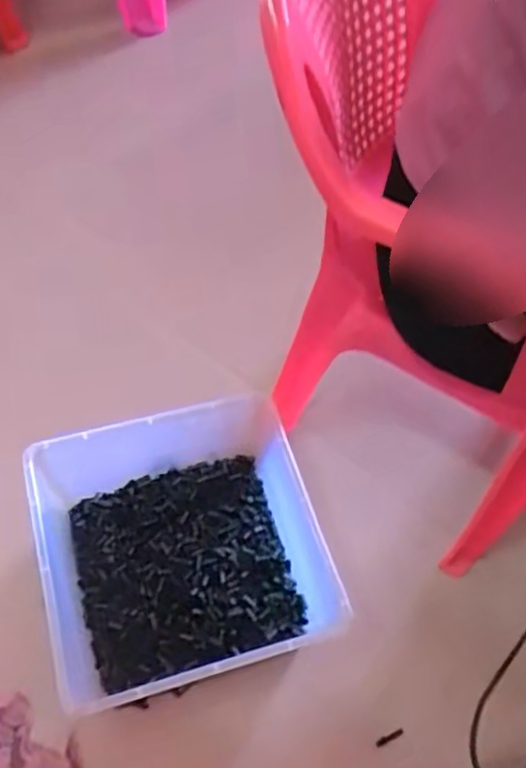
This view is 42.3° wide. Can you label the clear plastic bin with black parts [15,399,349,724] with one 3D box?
[{"bbox_3d":[-0.096,0.196,0.817,0.318,0.125,0.297,-14,59,-11],"label":"clear plastic bin with black parts"}]

